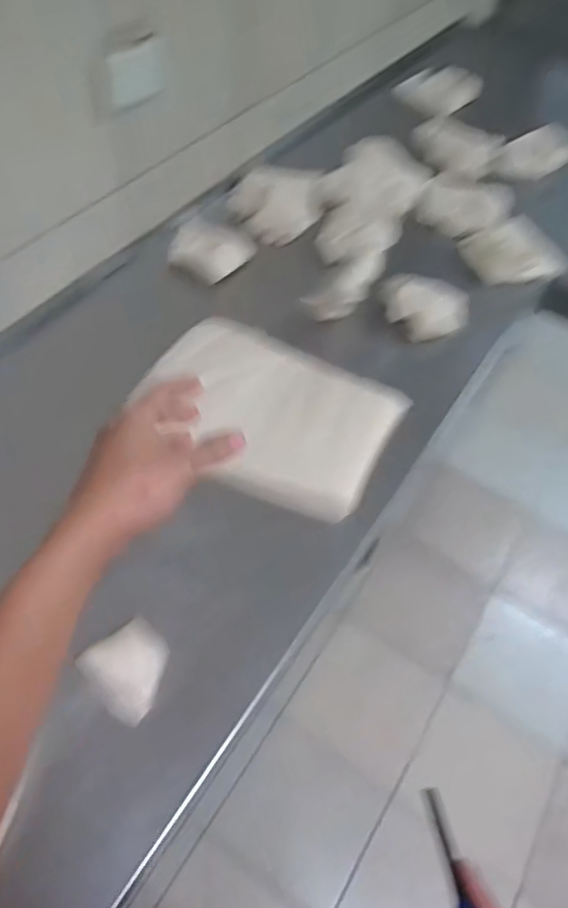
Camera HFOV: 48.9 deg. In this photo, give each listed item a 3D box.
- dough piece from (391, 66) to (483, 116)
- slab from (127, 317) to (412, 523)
[{"bbox_3d":[0.372,-0.887,1.525,0.208,0.087,0.064,16,52,27],"label":"dough piece"},{"bbox_3d":[-0.028,-0.061,0.896,0.344,0.033,0.239,24,55,12],"label":"slab"}]

